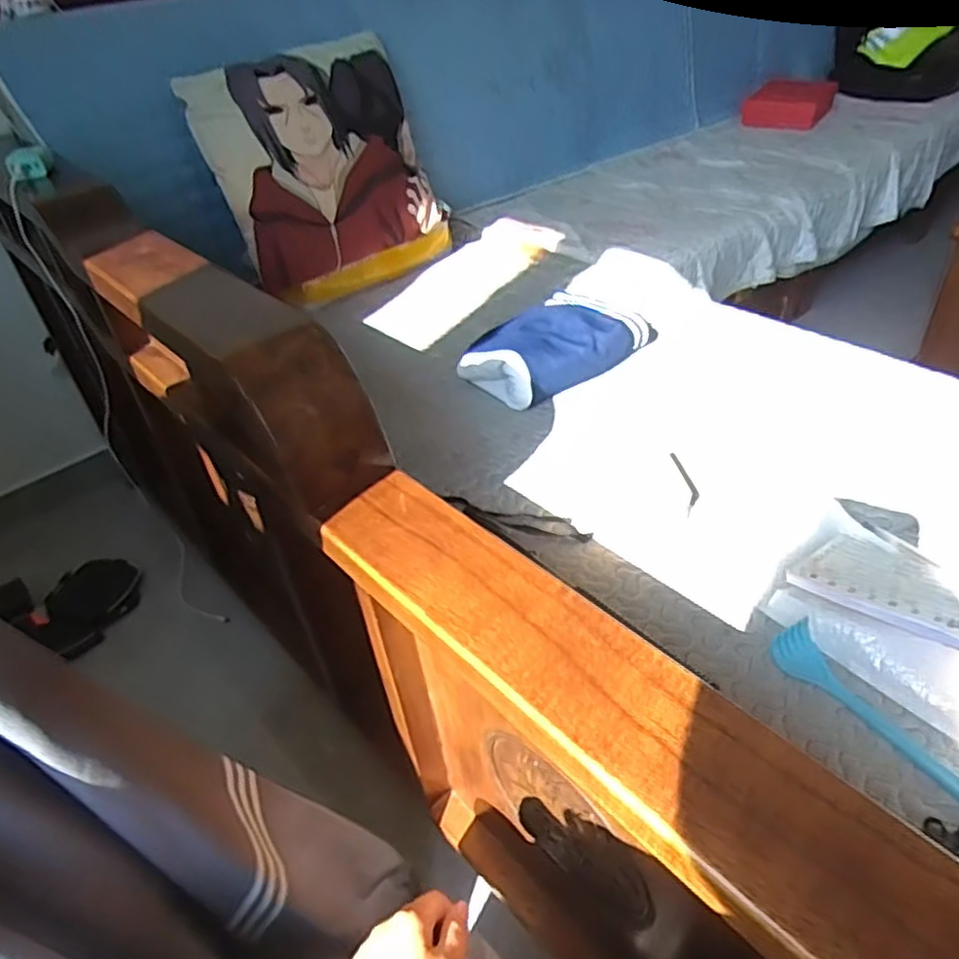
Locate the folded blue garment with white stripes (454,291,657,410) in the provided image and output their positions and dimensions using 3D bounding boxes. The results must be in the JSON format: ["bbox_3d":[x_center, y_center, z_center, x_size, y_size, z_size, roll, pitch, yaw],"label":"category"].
[{"bbox_3d":[0.122,-0.217,1.069,0.193,0.066,0.292,29,50,35],"label":"folded blue garment with white stripes"}]

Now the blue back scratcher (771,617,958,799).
[{"bbox_3d":[0.371,0.230,0.541,0.041,0.017,0.327,-25,43,-22],"label":"blue back scratcher"}]

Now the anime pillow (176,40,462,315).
[{"bbox_3d":[-0.268,-0.559,1.269,0.406,0.408,0.118,-30,14,-24],"label":"anime pillow"}]

